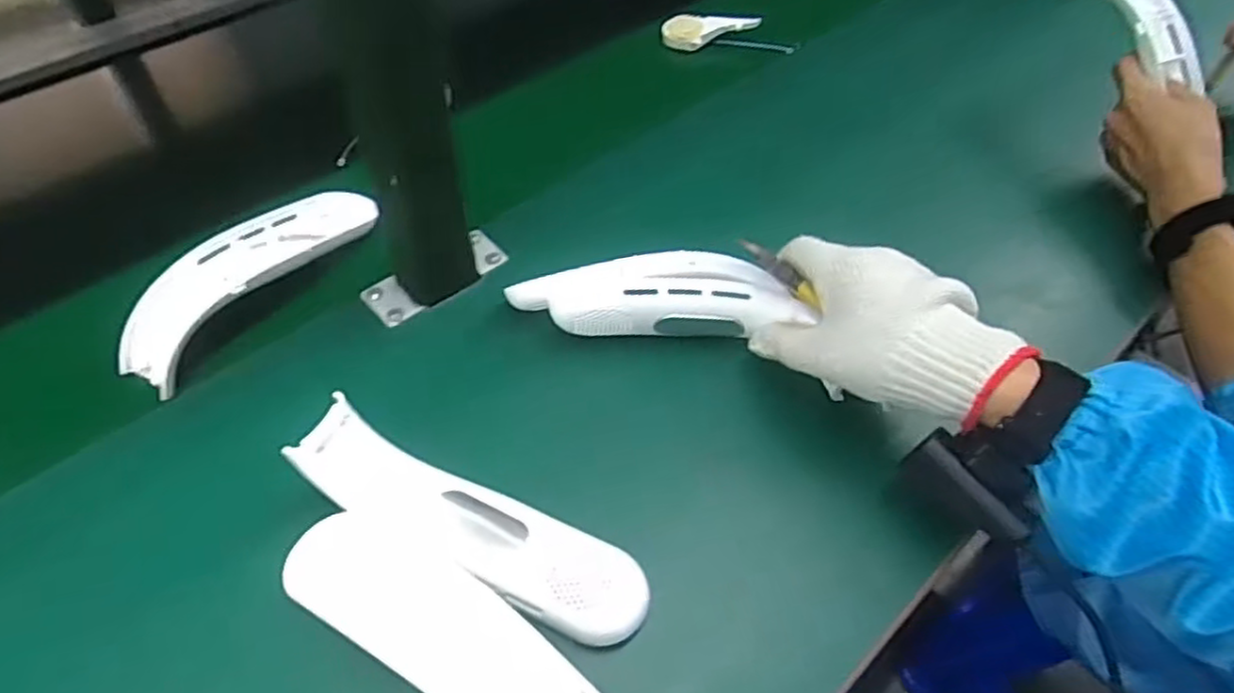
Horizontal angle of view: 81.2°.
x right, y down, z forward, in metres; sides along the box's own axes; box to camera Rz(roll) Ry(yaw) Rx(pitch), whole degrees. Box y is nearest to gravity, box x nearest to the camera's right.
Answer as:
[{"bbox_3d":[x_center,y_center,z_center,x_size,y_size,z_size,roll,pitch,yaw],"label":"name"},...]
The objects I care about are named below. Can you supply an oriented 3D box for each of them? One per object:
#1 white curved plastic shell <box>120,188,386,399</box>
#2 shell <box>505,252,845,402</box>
[{"bbox_3d":[-0.251,-0.055,0.500,0.058,0.041,0.199,24,56,14],"label":"white curved plastic shell"},{"bbox_3d":[0.026,-0.035,0.480,0.189,0.040,0.044,-1,53,1],"label":"shell"}]

